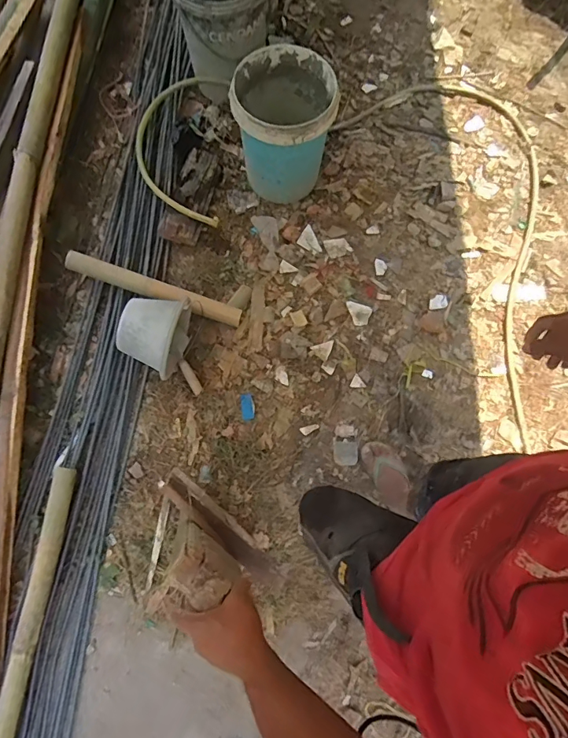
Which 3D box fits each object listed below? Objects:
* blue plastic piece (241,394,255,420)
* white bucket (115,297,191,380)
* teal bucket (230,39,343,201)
[{"bbox_3d":[-0.117,0.122,1.436,0.041,0.011,0.087,-4,76,-3],"label":"blue plastic piece"},{"bbox_3d":[-0.402,-0.113,1.374,0.189,0.222,0.239,20,79,4],"label":"white bucket"},{"bbox_3d":[-0.004,-0.799,1.484,0.312,0.375,0.359,4,76,-1],"label":"teal bucket"}]

